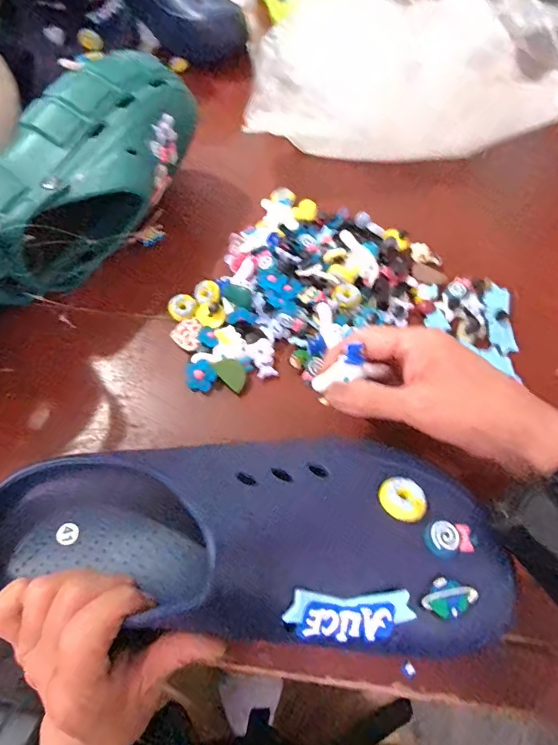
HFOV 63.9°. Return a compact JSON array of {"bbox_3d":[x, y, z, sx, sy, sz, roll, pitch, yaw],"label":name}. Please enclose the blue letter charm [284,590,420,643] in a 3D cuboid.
[{"bbox_3d":[0.032,0.112,0.207,0.061,0.009,0.024,9,92,-17],"label":"blue letter charm"}]

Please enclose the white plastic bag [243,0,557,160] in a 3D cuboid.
[{"bbox_3d":[0.130,-0.322,0.465,0.308,0.113,0.154,5,60,4],"label":"white plastic bag"}]

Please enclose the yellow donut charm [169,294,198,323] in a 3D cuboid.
[{"bbox_3d":[-0.083,-0.055,0.386,0.023,0.007,0.028,-19,61,-10],"label":"yellow donut charm"}]

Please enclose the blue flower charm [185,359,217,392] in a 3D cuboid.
[{"bbox_3d":[-0.062,0.003,0.354,0.022,0.012,0.023,-1,59,1],"label":"blue flower charm"}]

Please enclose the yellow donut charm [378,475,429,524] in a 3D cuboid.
[{"bbox_3d":[0.067,0.068,0.241,0.022,0.004,0.025,-23,62,-12],"label":"yellow donut charm"}]

